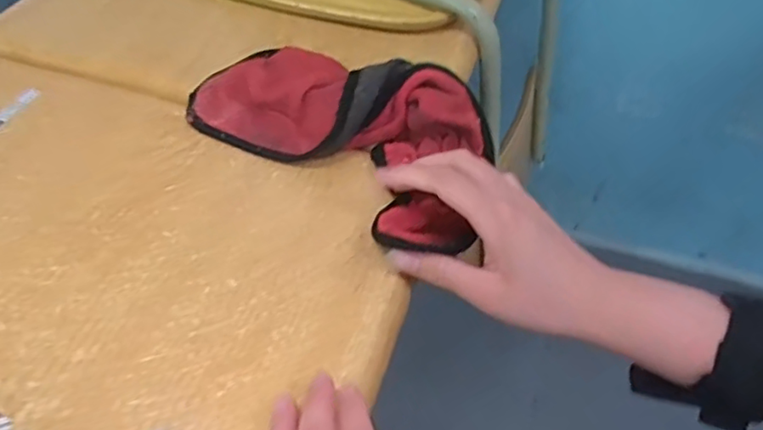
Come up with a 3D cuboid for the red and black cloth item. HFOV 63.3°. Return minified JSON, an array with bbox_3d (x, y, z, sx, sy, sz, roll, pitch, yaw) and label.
[{"bbox_3d":[-0.029,-0.071,0.428,0.222,0.046,0.123,34,55,26],"label":"red and black cloth item"}]

